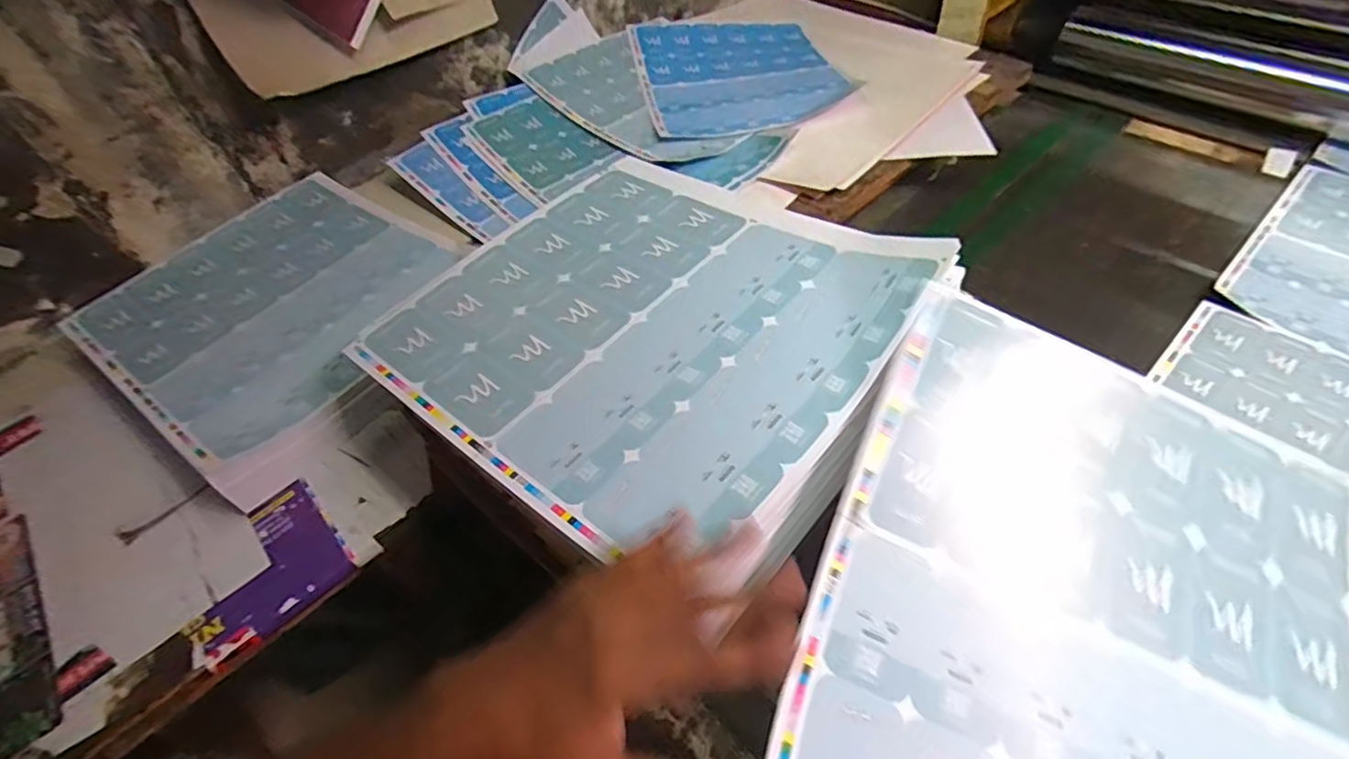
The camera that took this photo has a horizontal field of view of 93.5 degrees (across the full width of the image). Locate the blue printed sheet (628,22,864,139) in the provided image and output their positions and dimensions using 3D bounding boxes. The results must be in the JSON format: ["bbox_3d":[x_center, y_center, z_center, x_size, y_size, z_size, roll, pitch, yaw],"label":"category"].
[{"bbox_3d":[0.108,-0.541,1.101,0.338,0.030,0.394,-13,50,-4],"label":"blue printed sheet"}]

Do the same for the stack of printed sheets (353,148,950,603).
[{"bbox_3d":[-0.022,-0.062,0.537,0.405,0.039,0.368,31,60,28],"label":"stack of printed sheets"}]

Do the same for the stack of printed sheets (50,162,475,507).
[{"bbox_3d":[-0.481,-0.084,0.790,0.430,0.071,0.380,25,57,24],"label":"stack of printed sheets"}]

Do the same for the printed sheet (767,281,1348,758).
[{"bbox_3d":[0.273,0.150,0.391,0.348,0.117,0.383,14,53,17],"label":"printed sheet"}]

